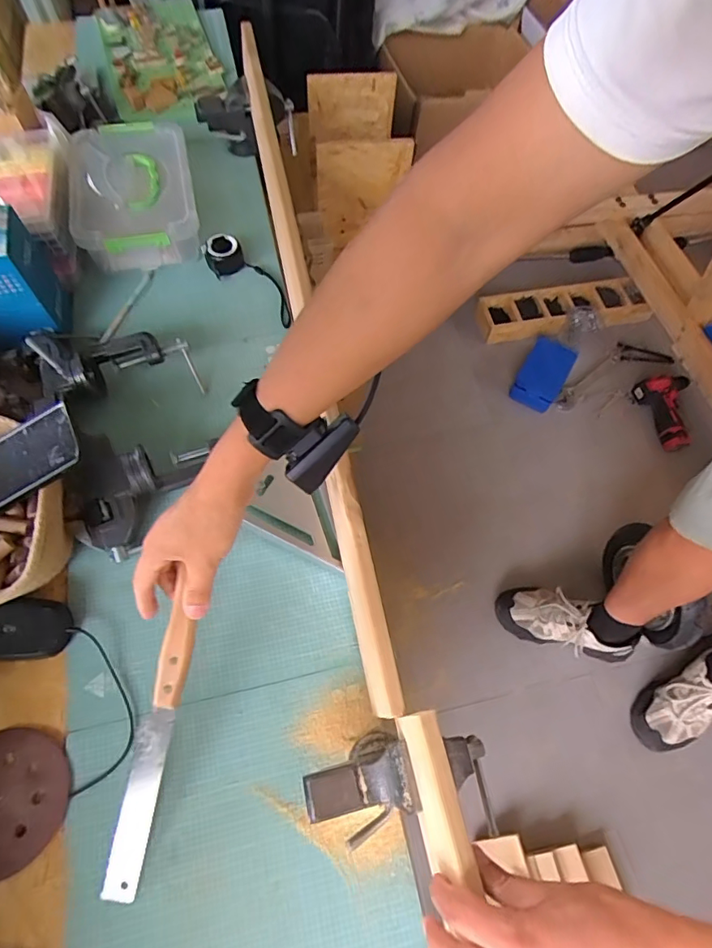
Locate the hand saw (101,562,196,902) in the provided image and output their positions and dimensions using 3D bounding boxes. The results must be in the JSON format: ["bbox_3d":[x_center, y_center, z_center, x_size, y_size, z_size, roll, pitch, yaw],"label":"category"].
[{"bbox_3d":[-0.180,0.235,0.446,0.031,0.019,0.265,12,87,5],"label":"hand saw"}]

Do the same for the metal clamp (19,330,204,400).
[{"bbox_3d":[-0.315,-0.146,0.630,0.180,0.065,0.128,-16,66,-10],"label":"metal clamp"}]

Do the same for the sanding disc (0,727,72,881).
[{"bbox_3d":[-0.326,0.301,0.456,0.119,0.005,0.114,-11,65,-8],"label":"sanding disc"}]

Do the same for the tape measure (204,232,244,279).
[{"bbox_3d":[-0.193,-0.319,0.728,0.053,0.046,0.042,-15,66,-10],"label":"tape measure"}]

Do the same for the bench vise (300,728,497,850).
[{"bbox_3d":[0.036,0.271,0.439,0.157,0.093,0.079,-11,65,-8],"label":"bench vise"}]

